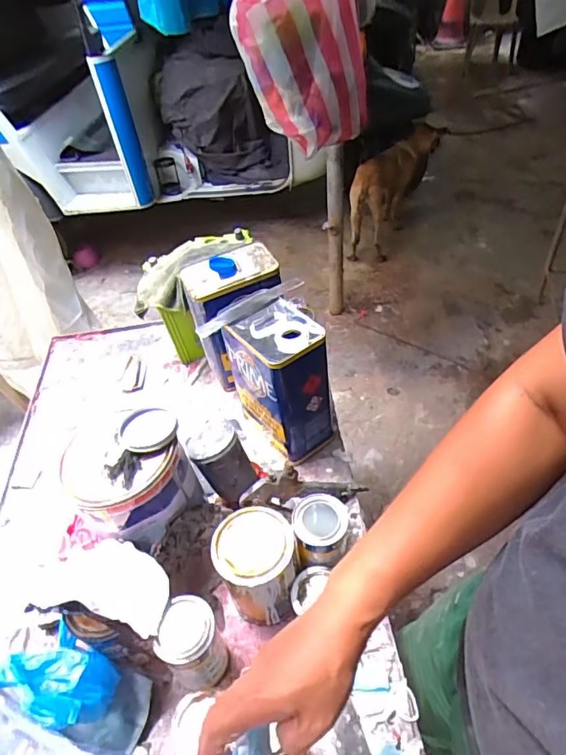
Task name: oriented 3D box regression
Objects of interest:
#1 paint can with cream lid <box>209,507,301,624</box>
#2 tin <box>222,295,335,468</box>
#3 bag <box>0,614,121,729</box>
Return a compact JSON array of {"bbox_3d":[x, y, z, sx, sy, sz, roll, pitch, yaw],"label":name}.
[{"bbox_3d":[-0.034,0.258,0.682,0.104,0.134,0.104,-2,46,2],"label":"paint can with cream lid"},{"bbox_3d":[-0.005,0.010,0.839,0.113,0.247,0.164,-31,51,-23],"label":"tin"},{"bbox_3d":[-0.255,0.344,0.570,0.109,0.079,0.084,24,52,25],"label":"bag"}]

